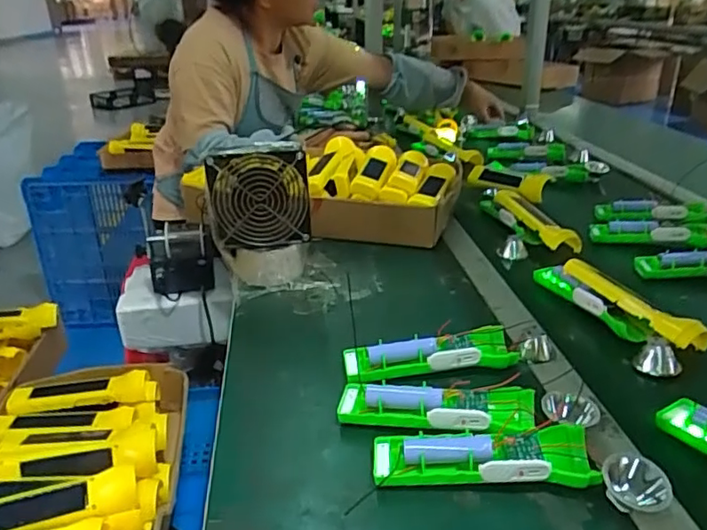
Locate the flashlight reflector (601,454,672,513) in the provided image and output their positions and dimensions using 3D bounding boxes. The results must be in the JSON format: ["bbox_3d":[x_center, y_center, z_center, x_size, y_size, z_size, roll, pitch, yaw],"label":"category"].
[{"bbox_3d":[0.201,0.154,0.410,0.041,0.019,0.037,-16,64,26],"label":"flashlight reflector"}]

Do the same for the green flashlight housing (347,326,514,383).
[{"bbox_3d":[0.072,0.090,0.560,0.160,0.032,0.043,-3,23,-5],"label":"green flashlight housing"}]

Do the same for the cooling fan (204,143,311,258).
[{"bbox_3d":[-0.114,-0.082,0.711,0.116,0.121,0.034,-4,23,-5],"label":"cooling fan"}]

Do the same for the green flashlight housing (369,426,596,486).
[{"bbox_3d":[0.096,0.147,0.439,0.159,0.033,0.045,1,23,5],"label":"green flashlight housing"}]

